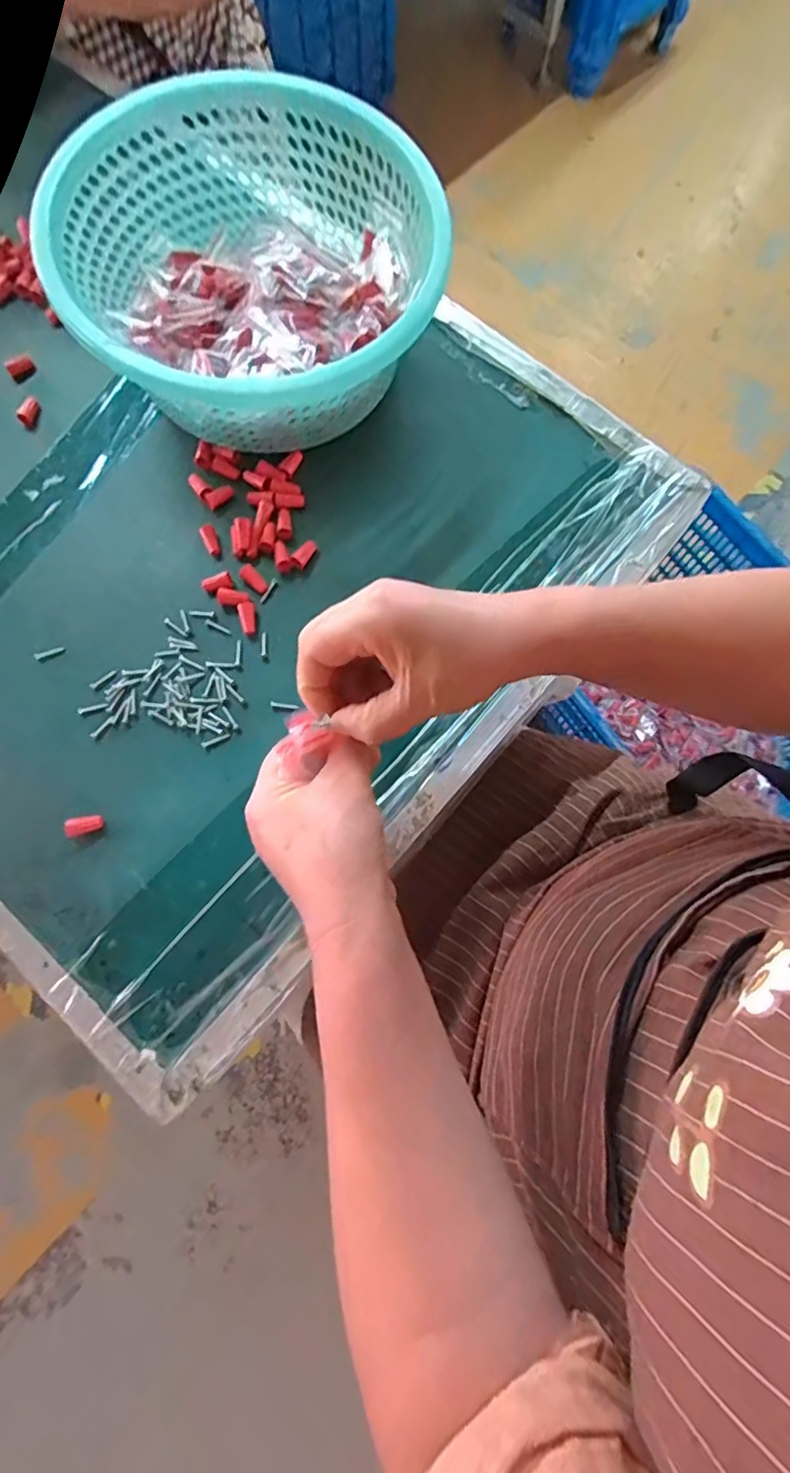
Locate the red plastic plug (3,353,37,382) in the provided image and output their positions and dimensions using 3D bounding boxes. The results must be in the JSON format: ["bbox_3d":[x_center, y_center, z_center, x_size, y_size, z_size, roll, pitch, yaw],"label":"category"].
[{"bbox_3d":[-0.325,-0.321,0.496,0.023,0.013,0.011,-41,80,-9],"label":"red plastic plug"}]

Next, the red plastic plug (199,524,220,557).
[{"bbox_3d":[-0.145,-0.155,0.447,0.011,0.007,0.028,-23,78,-5],"label":"red plastic plug"}]

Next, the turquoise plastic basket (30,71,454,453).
[{"bbox_3d":[-0.108,-0.346,0.428,0.261,0.094,0.246,0,77,0],"label":"turquoise plastic basket"}]

